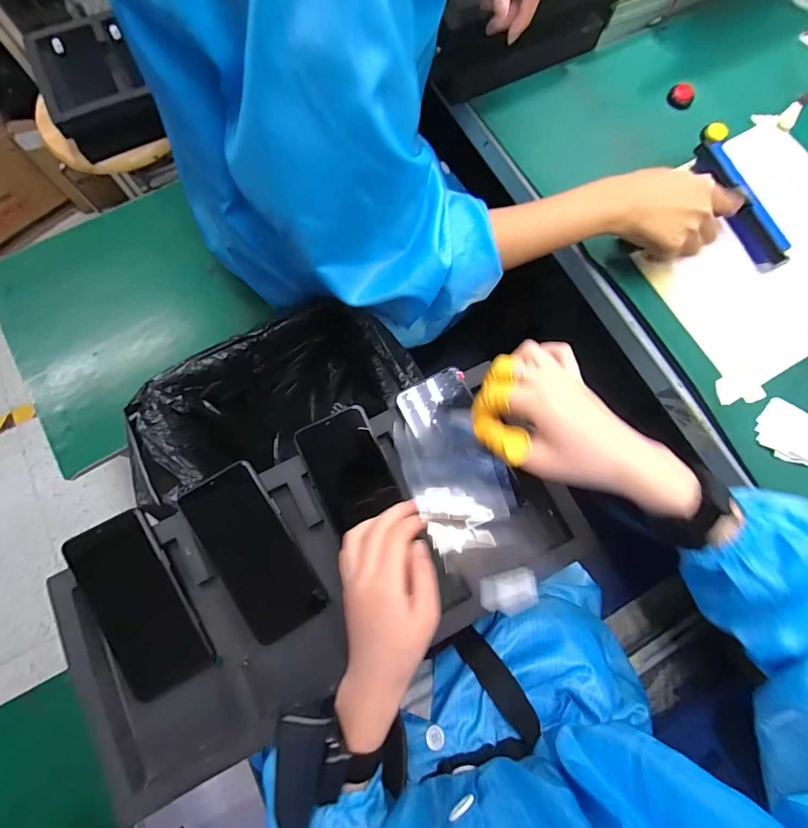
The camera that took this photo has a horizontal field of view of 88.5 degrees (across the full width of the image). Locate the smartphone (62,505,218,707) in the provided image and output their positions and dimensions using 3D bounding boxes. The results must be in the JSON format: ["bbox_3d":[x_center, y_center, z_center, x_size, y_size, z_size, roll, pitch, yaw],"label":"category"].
[{"bbox_3d":[-0.247,0.178,0.389,0.076,0.013,0.162,-26,91,-7],"label":"smartphone"}]

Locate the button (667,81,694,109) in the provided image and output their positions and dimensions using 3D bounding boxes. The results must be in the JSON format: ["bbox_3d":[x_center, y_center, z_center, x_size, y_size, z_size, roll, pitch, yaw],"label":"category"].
[{"bbox_3d":[0.364,-0.419,0.543,0.029,0.016,0.029,0,76,-1],"label":"button"}]

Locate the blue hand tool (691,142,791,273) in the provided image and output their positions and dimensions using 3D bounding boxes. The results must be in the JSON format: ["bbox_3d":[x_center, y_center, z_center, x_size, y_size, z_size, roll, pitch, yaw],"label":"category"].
[{"bbox_3d":[0.394,-0.248,0.493,0.027,0.042,0.175,-24,78,-7],"label":"blue hand tool"}]

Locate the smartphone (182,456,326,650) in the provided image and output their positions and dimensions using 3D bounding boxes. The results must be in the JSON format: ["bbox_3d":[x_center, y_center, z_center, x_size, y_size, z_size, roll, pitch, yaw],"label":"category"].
[{"bbox_3d":[-0.146,0.136,0.405,0.073,0.010,0.166,-28,92,-8],"label":"smartphone"}]

